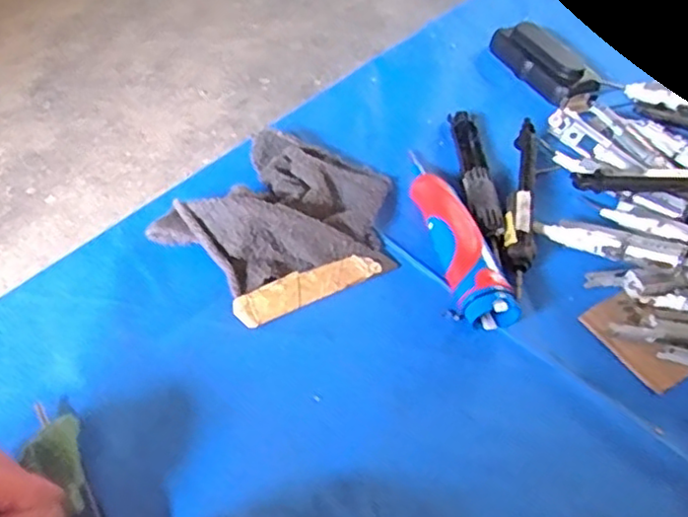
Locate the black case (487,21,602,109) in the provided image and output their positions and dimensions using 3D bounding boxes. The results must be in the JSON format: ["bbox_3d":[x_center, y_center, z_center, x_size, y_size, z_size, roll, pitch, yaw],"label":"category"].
[{"bbox_3d":[0.180,-0.180,0.604,0.049,0.021,0.109,-24,57,-24],"label":"black case"}]

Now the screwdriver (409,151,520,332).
[{"bbox_3d":[0.070,-0.017,0.457,0.036,0.027,0.150,-12,53,-13],"label":"screwdriver"}]

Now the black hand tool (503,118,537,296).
[{"bbox_3d":[0.127,-0.041,0.482,0.021,0.022,0.158,11,50,3],"label":"black hand tool"}]

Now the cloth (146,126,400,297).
[{"bbox_3d":[-0.031,-0.036,0.455,0.135,0.032,0.143,30,54,18],"label":"cloth"}]

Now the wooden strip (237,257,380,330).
[{"bbox_3d":[-0.023,0.017,0.429,0.099,0.005,0.022,-23,56,-23],"label":"wooden strip"}]

